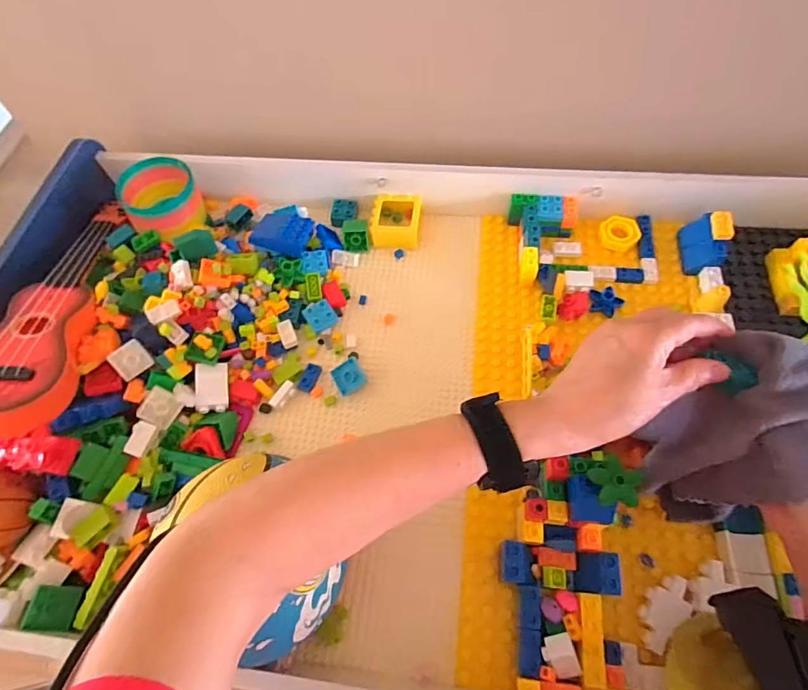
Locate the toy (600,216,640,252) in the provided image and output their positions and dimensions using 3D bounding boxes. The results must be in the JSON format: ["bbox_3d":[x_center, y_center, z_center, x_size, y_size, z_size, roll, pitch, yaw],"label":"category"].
[{"bbox_3d":[0.268,-0.142,0.574,0.047,0.014,0.049,19,64,12],"label":"toy"}]

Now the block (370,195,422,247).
[{"bbox_3d":[-0.010,-0.160,0.596,0.062,0.031,0.064,5,62,5],"label":"block"}]

